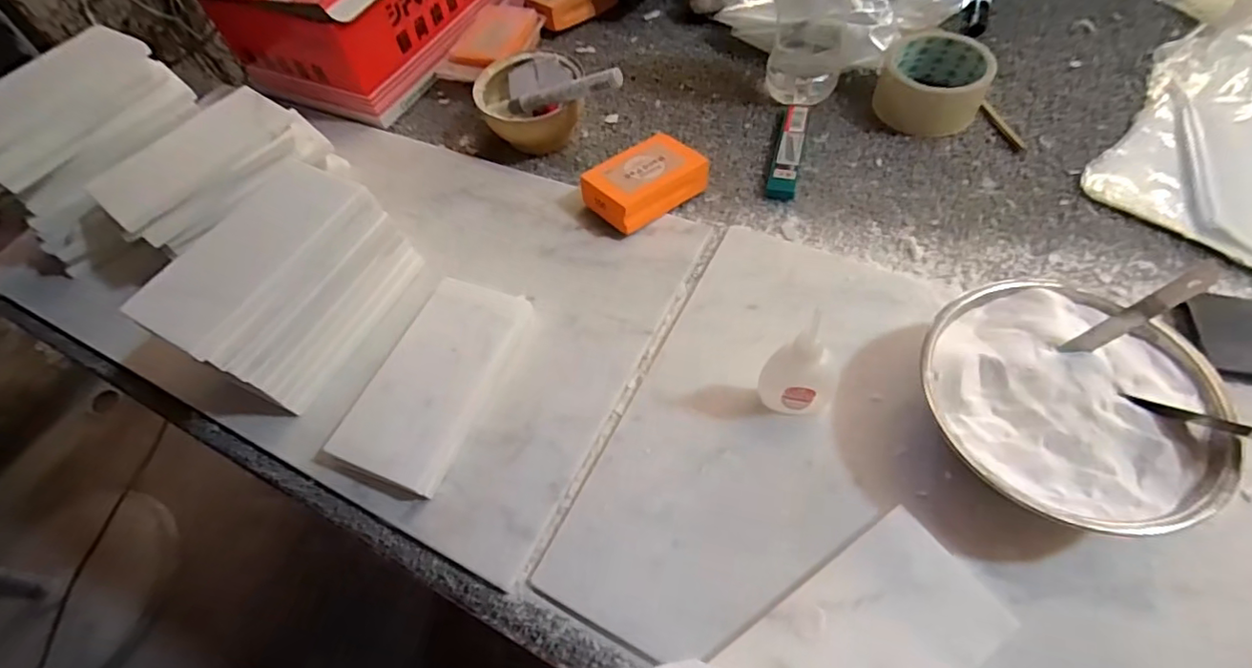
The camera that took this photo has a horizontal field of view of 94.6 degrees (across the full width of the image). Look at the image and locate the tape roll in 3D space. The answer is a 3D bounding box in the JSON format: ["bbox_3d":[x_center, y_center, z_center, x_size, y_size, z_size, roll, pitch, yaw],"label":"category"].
[{"bbox_3d":[0.273,-0.224,0.516,0.087,0.045,0.087,-2,56,3],"label":"tape roll"}]

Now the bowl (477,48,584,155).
[{"bbox_3d":[-0.086,-0.214,0.541,0.093,0.053,0.086,-2,56,3],"label":"bowl"}]

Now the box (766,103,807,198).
[{"bbox_3d":[0.144,-0.163,0.511,0.023,0.014,0.110,10,57,11],"label":"box"}]

